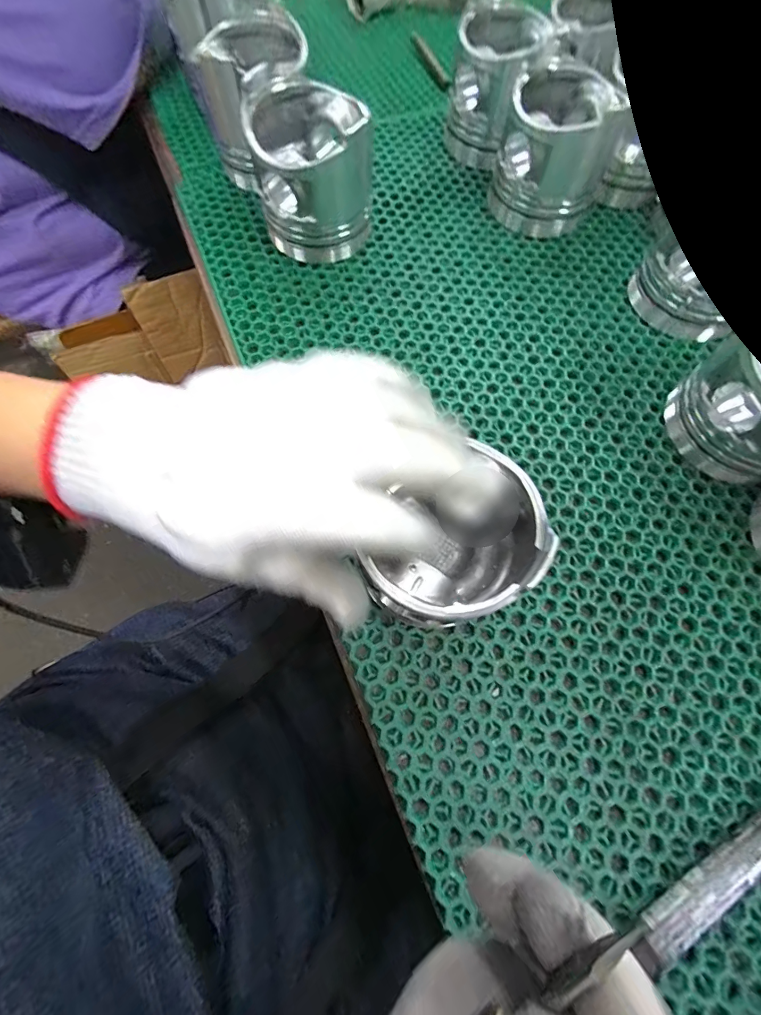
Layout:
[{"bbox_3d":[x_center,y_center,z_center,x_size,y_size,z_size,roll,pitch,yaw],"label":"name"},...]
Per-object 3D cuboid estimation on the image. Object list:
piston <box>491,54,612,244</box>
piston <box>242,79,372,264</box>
[{"bbox_3d":[0.147,-0.299,0.342,0.084,0.082,0.084,21,71,8],"label":"piston"},{"bbox_3d":[-0.053,-0.262,0.323,0.089,0.085,0.095,-6,69,-3],"label":"piston"}]

